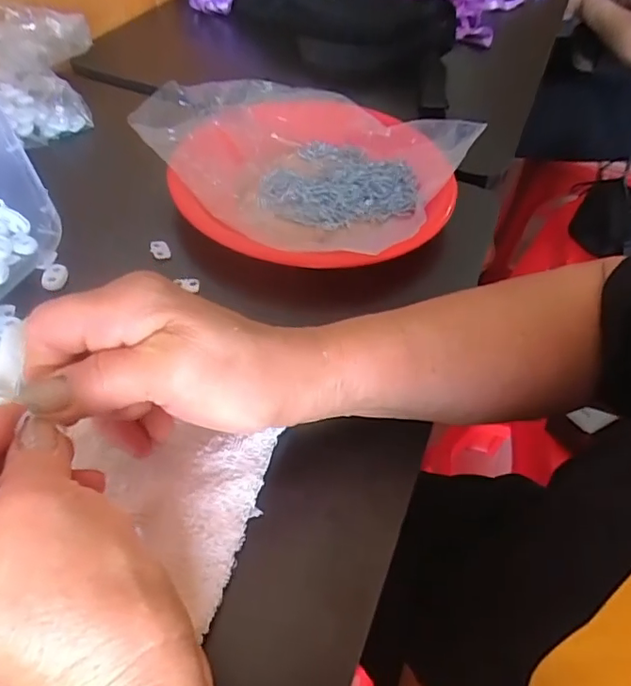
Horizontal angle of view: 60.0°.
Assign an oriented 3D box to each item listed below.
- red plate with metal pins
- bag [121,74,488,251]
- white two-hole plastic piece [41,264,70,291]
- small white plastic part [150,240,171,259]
[{"bbox_3d":[0.005,-0.133,0.442,0.200,0.041,0.211,2,49,-3],"label":"red plate with metal pins"},{"bbox_3d":[-0.005,-0.162,0.464,0.218,0.057,0.205,32,54,21],"label":"bag"},{"bbox_3d":[-0.181,-0.046,0.379,0.016,0.009,0.019,-8,51,-11],"label":"white two-hole plastic piece"},{"bbox_3d":[-0.116,-0.069,0.408,0.013,0.006,0.017,-17,54,-18],"label":"small white plastic part"}]

